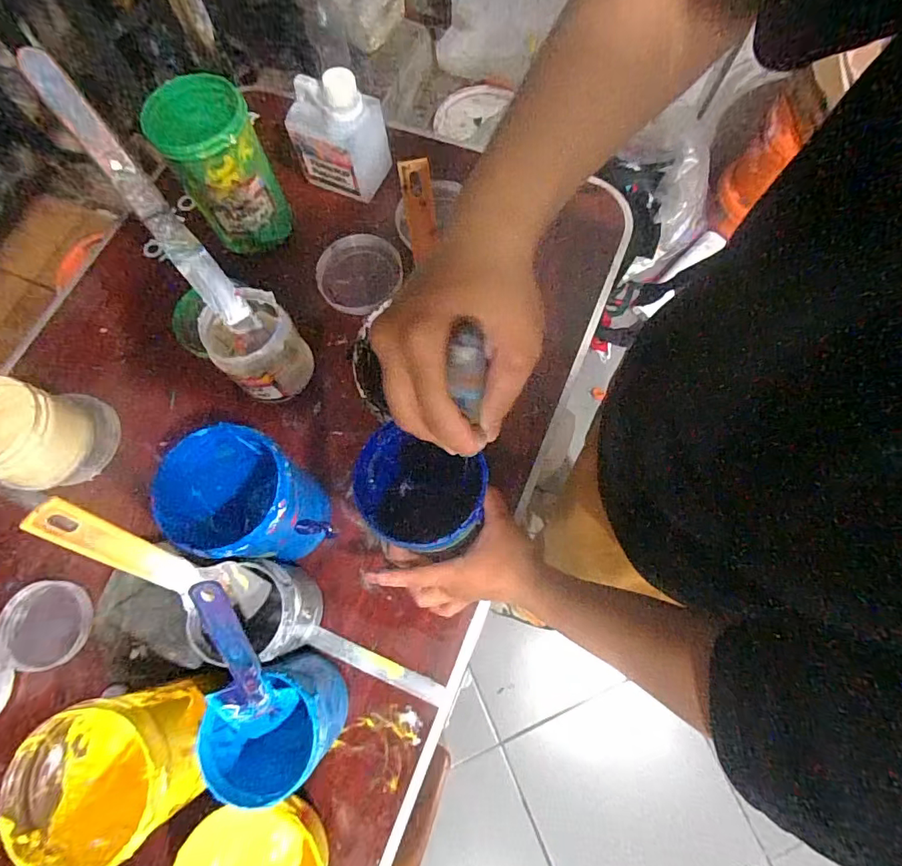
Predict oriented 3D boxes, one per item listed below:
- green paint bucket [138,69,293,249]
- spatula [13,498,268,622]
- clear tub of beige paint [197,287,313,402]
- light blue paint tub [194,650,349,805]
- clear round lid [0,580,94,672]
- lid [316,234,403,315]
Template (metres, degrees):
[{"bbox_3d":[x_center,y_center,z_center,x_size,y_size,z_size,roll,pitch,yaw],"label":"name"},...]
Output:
[{"bbox_3d":[-0.239,-0.280,0.526,0.096,0.138,0.099,-37,77,-10],"label":"green paint bucket"},{"bbox_3d":[-0.194,0.097,0.348,0.009,0.202,0.039,33,75,33],"label":"spatula"},{"bbox_3d":[-0.192,-0.086,0.500,0.078,0.081,0.083,0,74,0],"label":"clear tub of beige paint"},{"bbox_3d":[-0.136,0.231,0.392,0.083,0.085,0.089,0,74,0],"label":"light blue paint tub"},{"bbox_3d":[-0.384,0.180,0.467,0.079,0.018,0.080,0,74,0],"label":"clear round lid"},{"bbox_3d":[-0.107,-0.189,0.578,0.096,0.023,0.081,-15,75,-4],"label":"lid"}]

